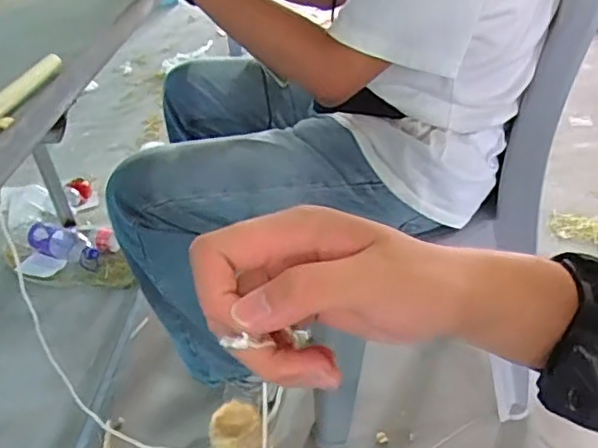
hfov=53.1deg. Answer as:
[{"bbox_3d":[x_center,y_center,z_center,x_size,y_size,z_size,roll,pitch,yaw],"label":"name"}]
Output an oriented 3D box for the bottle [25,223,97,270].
[{"bbox_3d":[-0.659,0.061,1.681,0.268,0.064,0.088,13,40,26],"label":"bottle"}]

